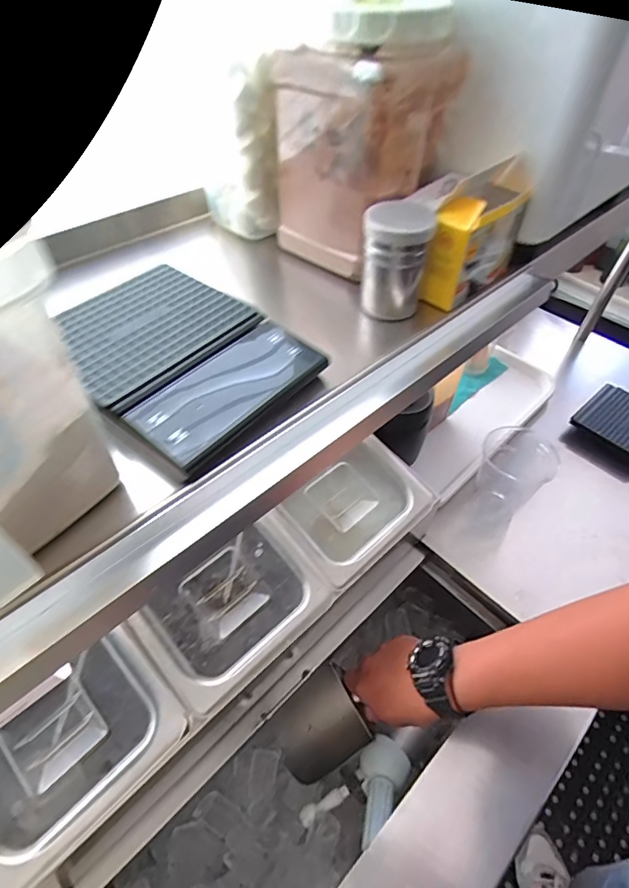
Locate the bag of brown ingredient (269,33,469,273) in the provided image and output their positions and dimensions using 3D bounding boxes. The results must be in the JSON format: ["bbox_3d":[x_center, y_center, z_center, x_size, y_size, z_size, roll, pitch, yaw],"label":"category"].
[{"bbox_3d":[0.043,-0.249,0.406,0.110,0.149,0.119,38,58,26],"label":"bag of brown ingredient"}]

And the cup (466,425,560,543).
[{"bbox_3d":[0.273,0.046,0.666,0.106,0.122,0.090,-32,57,-26],"label":"cup"}]

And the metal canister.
[{"bbox_3d":[0.063,-0.144,0.374,0.052,0.081,0.046,9,50,5],"label":"metal canister"}]

